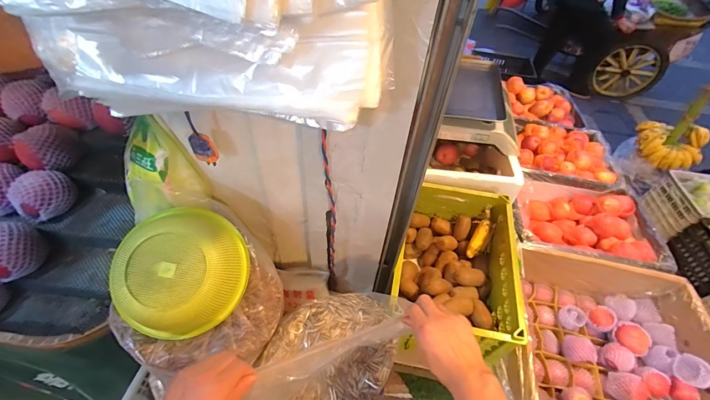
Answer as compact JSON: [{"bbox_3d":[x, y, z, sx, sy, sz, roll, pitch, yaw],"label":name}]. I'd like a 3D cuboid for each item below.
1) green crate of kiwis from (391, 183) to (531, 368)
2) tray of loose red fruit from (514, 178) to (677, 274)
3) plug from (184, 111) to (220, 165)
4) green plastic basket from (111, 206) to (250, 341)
[{"bbox_3d":[0.261,0.168,0.867,0.278,0.199,0.424,14,50,8],"label":"green crate of kiwis"},{"bbox_3d":[0.786,0.090,1.177,0.494,0.177,0.368,10,49,5],"label":"tray of loose red fruit"},{"bbox_3d":[-0.229,-0.089,0.482,0.032,0.095,0.021,-23,55,-22],"label":"plug"},{"bbox_3d":[-0.270,0.117,0.513,0.182,0.074,0.203,23,72,-9],"label":"green plastic basket"}]

